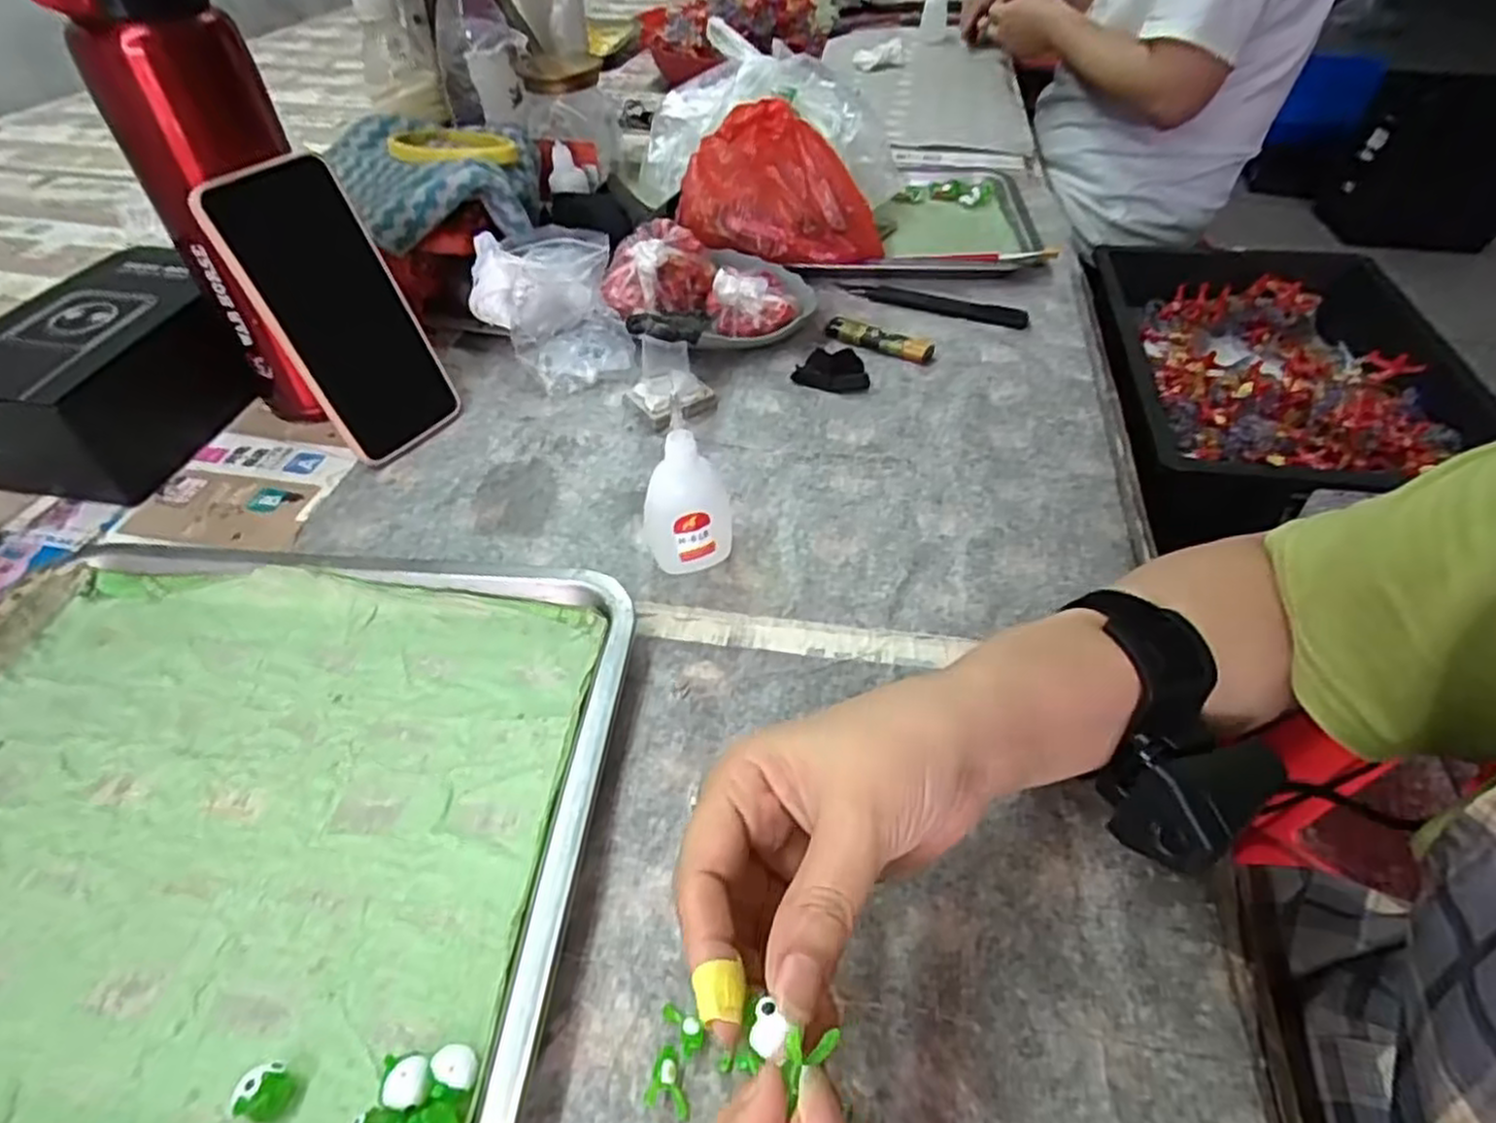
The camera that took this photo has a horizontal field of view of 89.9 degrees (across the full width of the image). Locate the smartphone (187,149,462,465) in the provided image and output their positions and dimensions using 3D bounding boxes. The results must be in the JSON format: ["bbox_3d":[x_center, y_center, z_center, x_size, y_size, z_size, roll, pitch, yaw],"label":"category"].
[{"bbox_3d":[-0.238,-0.144,0.440,0.013,0.162,0.075,10,44,38],"label":"smartphone"}]

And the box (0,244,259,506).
[{"bbox_3d":[-0.387,-0.118,0.471,0.101,0.079,0.162,9,47,8],"label":"box"}]

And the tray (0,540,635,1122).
[{"bbox_3d":[-0.214,0.099,0.301,0.302,0.021,0.258,3,47,3],"label":"tray"}]

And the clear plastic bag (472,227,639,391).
[{"bbox_3d":[-0.141,-0.182,0.533,0.097,0.070,0.104,-14,48,-12],"label":"clear plastic bag"}]

